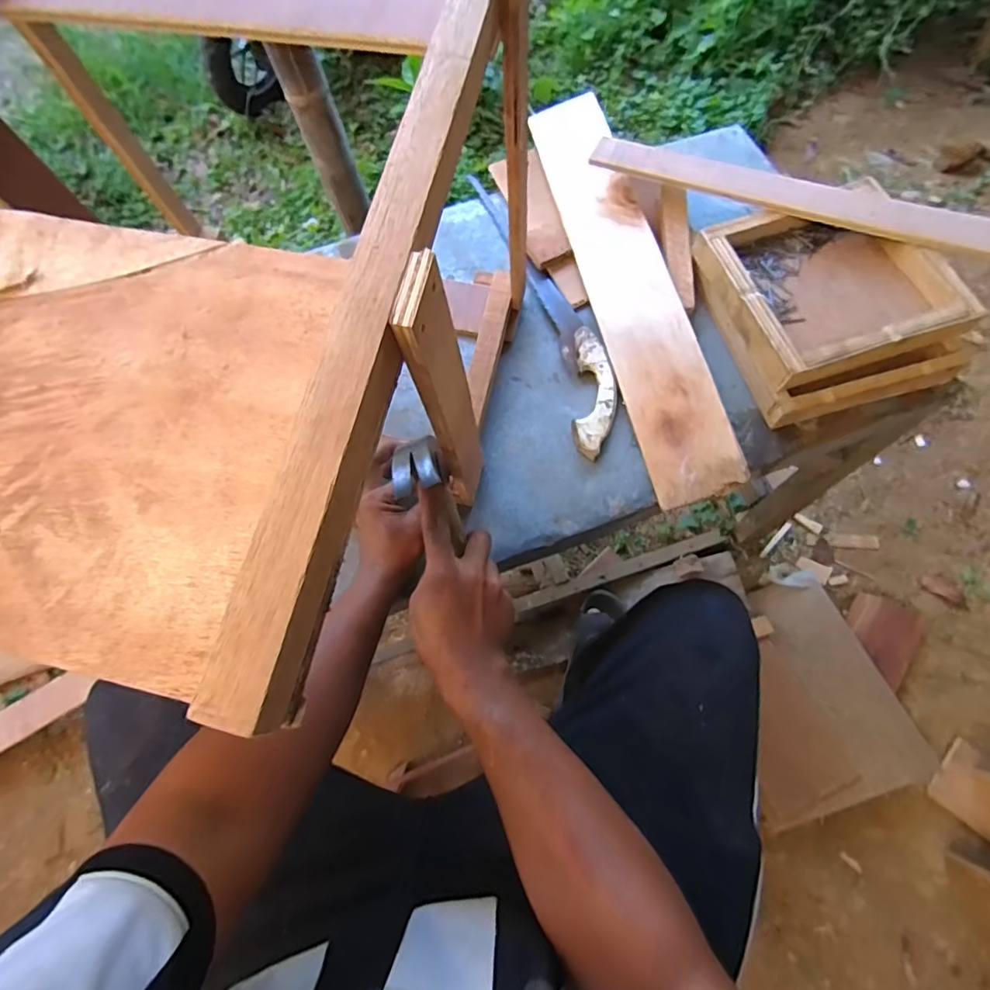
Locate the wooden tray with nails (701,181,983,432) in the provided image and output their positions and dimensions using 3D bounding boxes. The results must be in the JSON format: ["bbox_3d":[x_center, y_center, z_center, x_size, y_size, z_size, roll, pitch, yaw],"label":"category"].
[{"bbox_3d":[0.390,-0.231,0.607,0.224,0.079,0.254,-16,73,-6],"label":"wooden tray with nails"}]

